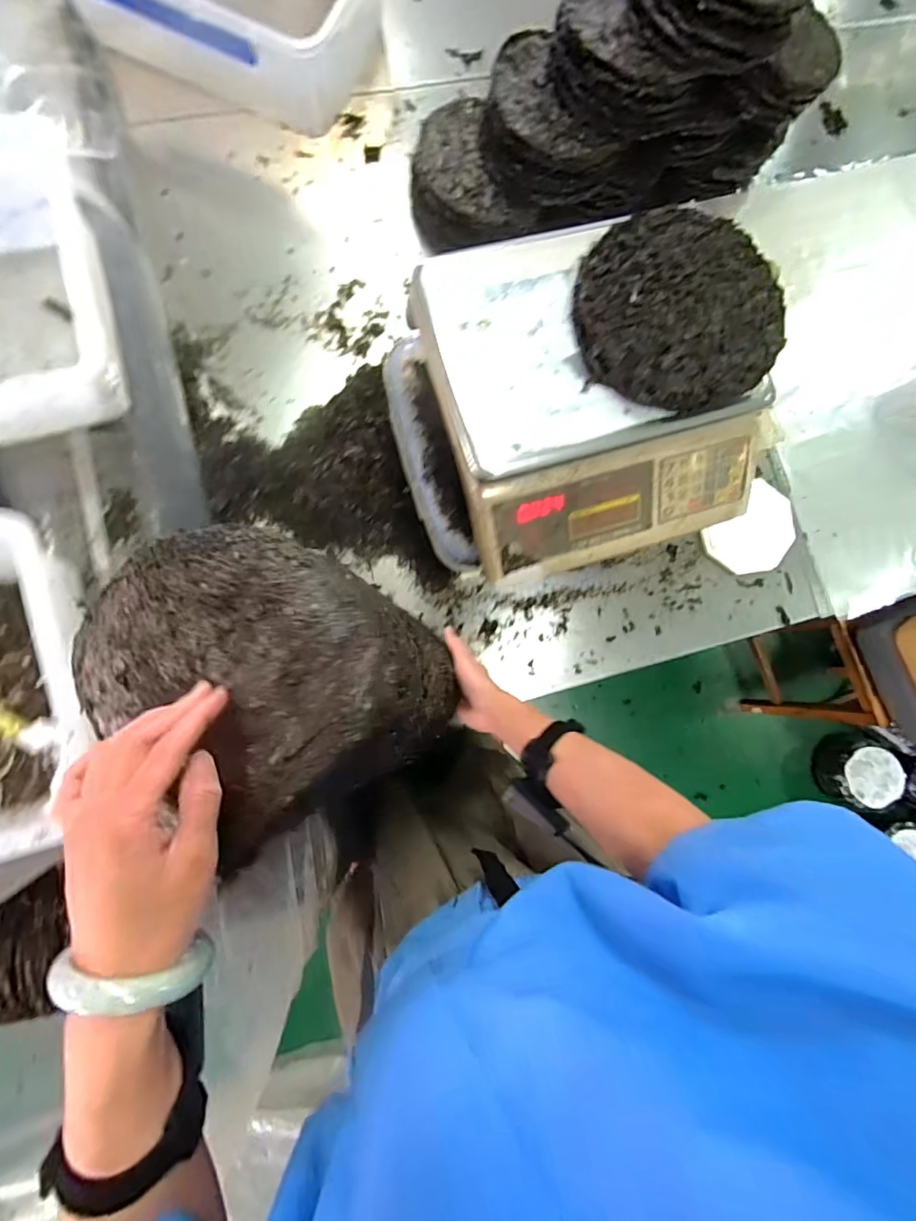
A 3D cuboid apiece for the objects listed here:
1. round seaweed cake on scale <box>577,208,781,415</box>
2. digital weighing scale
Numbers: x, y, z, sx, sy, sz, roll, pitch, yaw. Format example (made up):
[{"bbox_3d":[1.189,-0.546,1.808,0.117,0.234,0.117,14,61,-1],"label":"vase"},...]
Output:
[{"bbox_3d":[0.211,-0.288,0.512,0.191,0.033,0.192,1,84,-5],"label":"round seaweed cake on scale"},{"bbox_3d":[0.143,-0.224,0.559,0.311,0.093,0.315,-16,86,-7],"label":"digital weighing scale"}]

